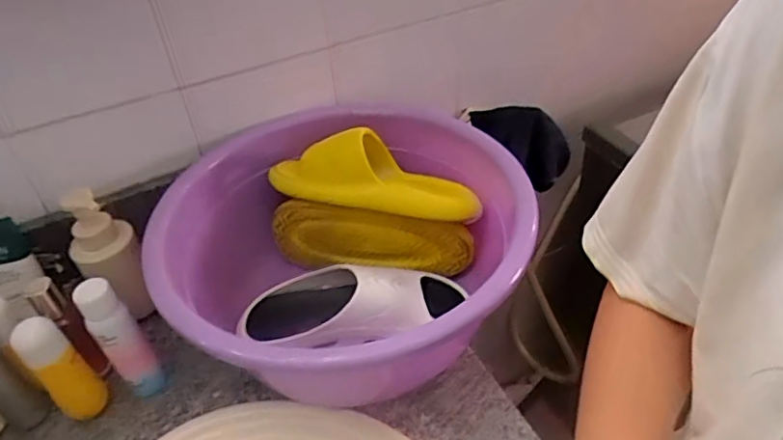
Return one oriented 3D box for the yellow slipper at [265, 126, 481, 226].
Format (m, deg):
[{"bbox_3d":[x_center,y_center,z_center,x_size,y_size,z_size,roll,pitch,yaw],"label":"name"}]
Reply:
[{"bbox_3d":[-0.021,-0.053,0.723,0.272,0.079,0.081,14,43,3],"label":"yellow slipper"}]

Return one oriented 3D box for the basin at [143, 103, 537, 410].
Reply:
[{"bbox_3d":[-0.046,0.048,0.691,0.402,0.201,0.418,-3,41,3],"label":"basin"}]

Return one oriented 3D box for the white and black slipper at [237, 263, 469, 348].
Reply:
[{"bbox_3d":[-0.048,0.099,0.686,0.276,0.078,0.114,-9,41,-4],"label":"white and black slipper"}]

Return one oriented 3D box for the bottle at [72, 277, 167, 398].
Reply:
[{"bbox_3d":[-0.299,0.140,0.639,0.039,0.179,0.041,-3,41,3],"label":"bottle"}]

